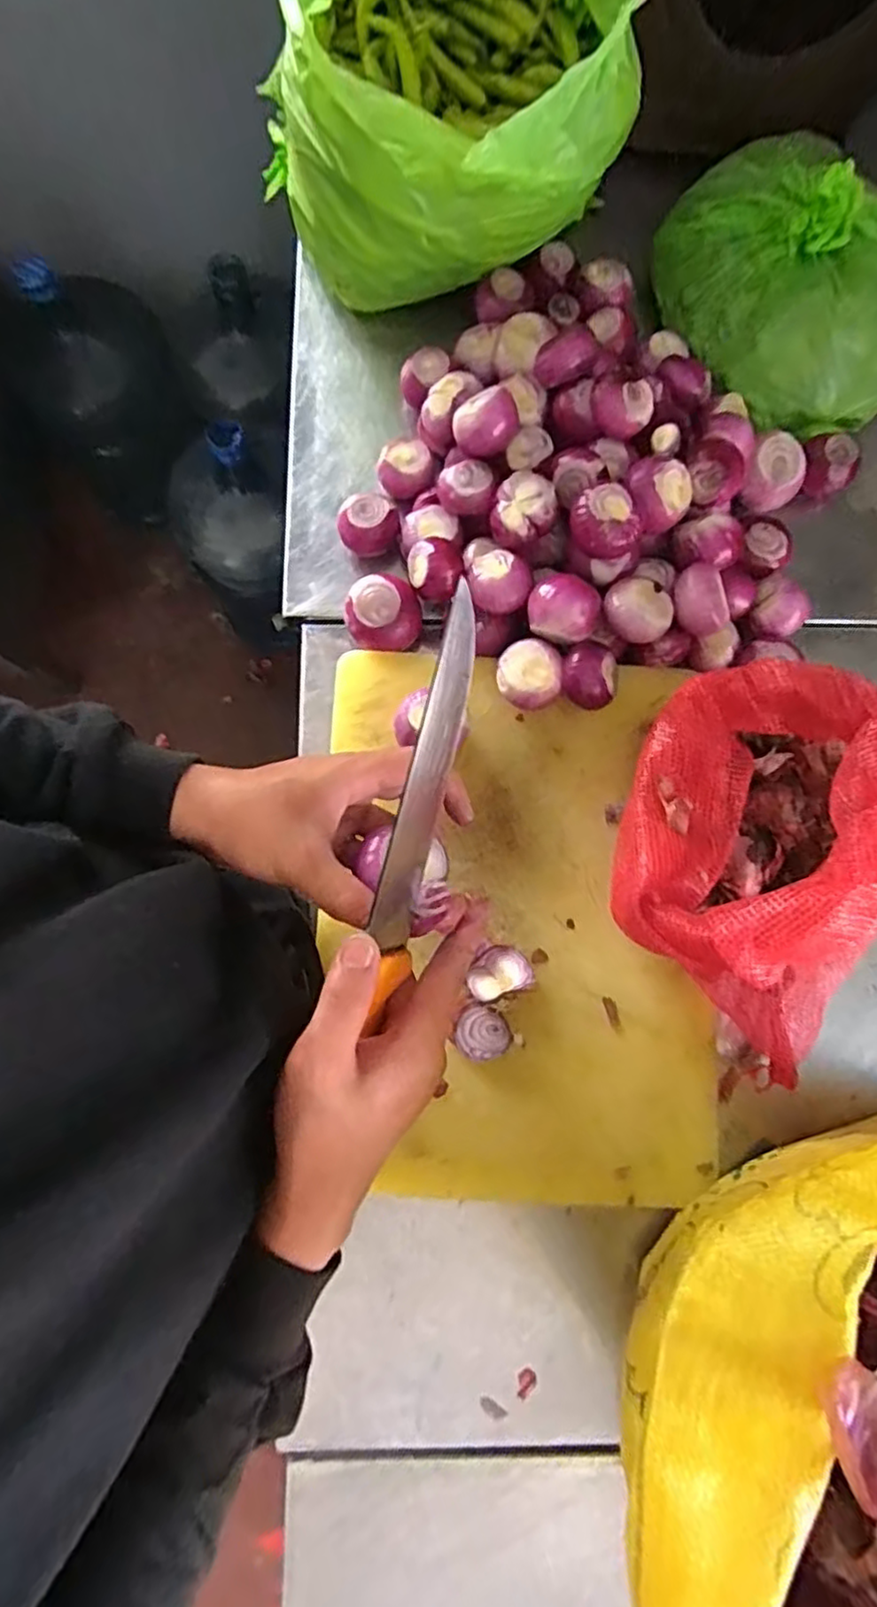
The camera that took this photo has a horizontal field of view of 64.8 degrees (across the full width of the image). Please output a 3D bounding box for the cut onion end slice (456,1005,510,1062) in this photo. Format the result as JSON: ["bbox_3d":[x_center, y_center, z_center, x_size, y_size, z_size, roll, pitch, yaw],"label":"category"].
[{"bbox_3d":[0.033,0.170,0.509,0.037,0.014,0.037,0,80,-1],"label":"cut onion end slice"}]

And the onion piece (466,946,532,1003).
[{"bbox_3d":[0.045,0.126,0.516,0.046,0.016,0.032,-21,81,-4],"label":"onion piece"}]

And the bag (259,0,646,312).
[{"bbox_3d":[0.007,-0.523,0.521,0.226,0.203,0.220,-33,83,-6],"label":"bag"}]

